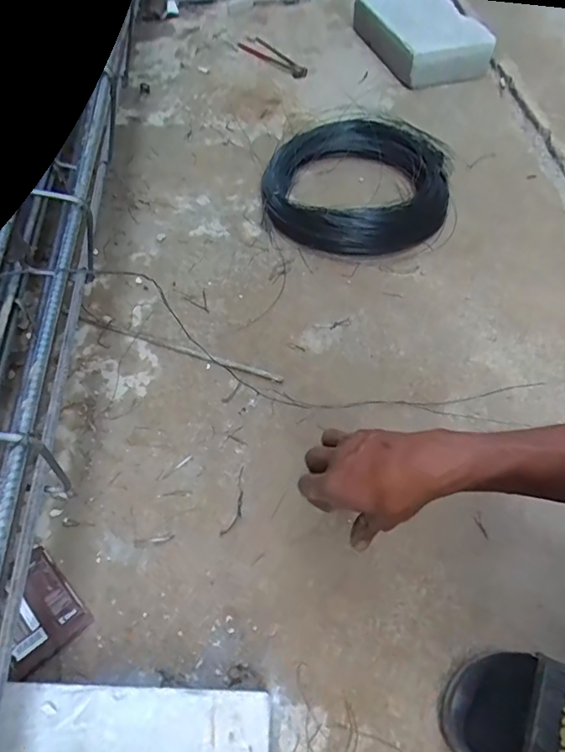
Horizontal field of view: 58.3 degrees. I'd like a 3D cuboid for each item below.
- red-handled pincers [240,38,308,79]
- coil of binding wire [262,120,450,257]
[{"bbox_3d":[-0.019,-0.730,1.154,0.071,0.017,0.218,-30,61,-19],"label":"red-handled pincers"},{"bbox_3d":[0.125,-0.325,0.861,0.293,0.074,0.300,0,56,0],"label":"coil of binding wire"}]

